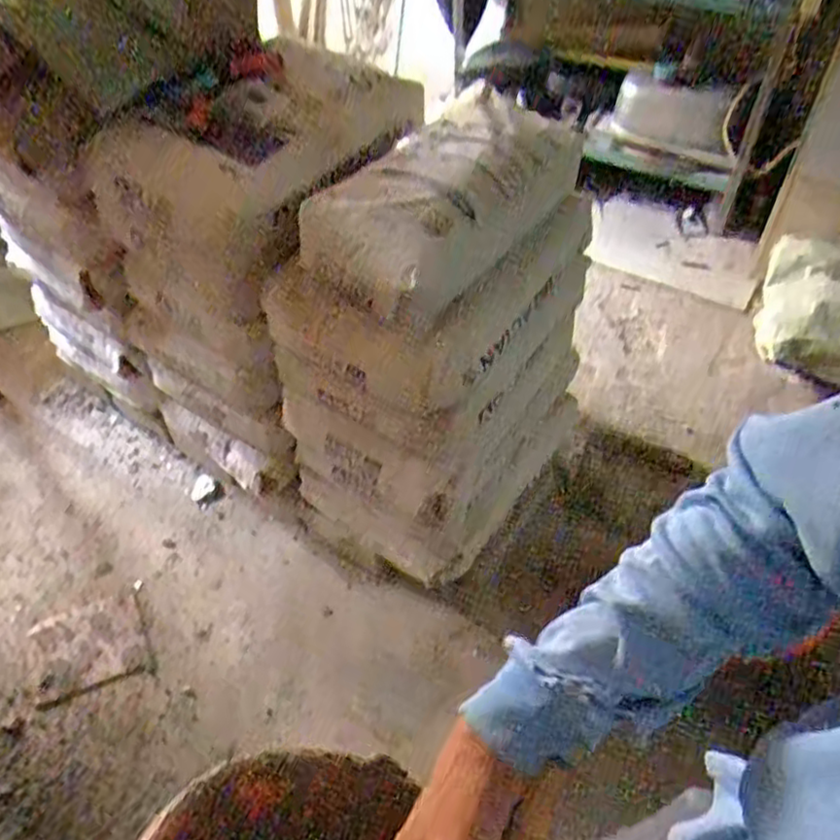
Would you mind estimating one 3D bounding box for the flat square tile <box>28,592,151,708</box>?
[{"bbox_3d":[-0.692,0.471,1.461,0.231,0.017,0.186,-16,51,-11],"label":"flat square tile"}]

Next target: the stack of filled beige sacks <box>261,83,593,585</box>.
[{"bbox_3d":[0.054,-0.150,1.381,0.423,0.717,0.613,29,56,24],"label":"stack of filled beige sacks"}]

